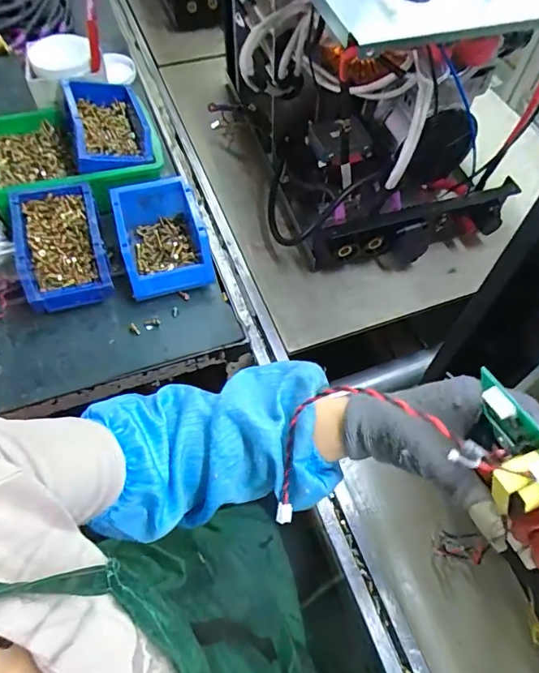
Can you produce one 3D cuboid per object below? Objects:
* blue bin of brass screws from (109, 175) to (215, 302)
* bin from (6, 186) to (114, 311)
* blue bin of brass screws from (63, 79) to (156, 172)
[{"bbox_3d":[-0.144,-0.135,0.631,0.109,0.068,0.155,-15,61,-10],"label":"blue bin of brass screws"},{"bbox_3d":[-0.272,-0.122,0.613,0.105,0.057,0.166,-14,61,-9],"label":"bin"},{"bbox_3d":[-0.237,-0.312,0.676,0.111,0.059,0.166,-16,61,-11],"label":"blue bin of brass screws"}]

